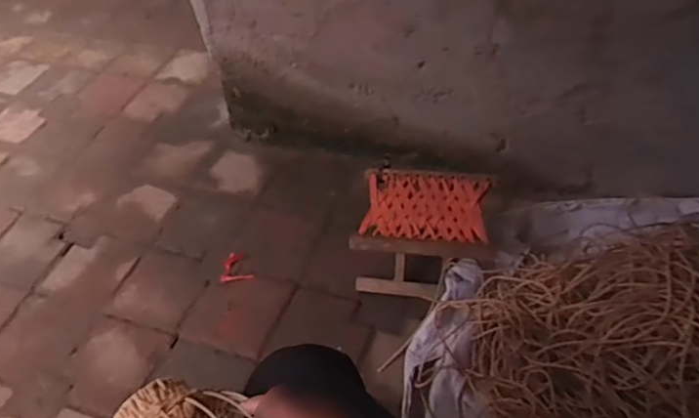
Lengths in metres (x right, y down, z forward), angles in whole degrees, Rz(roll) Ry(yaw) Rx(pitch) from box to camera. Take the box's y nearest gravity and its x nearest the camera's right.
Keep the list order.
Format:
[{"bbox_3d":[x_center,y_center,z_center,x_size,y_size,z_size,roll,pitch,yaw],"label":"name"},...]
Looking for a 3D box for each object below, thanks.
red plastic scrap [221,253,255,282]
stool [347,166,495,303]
[{"bbox_3d":[-0.274,0.143,1.357,0.070,0.013,0.094,-20,49,-13],"label":"red plastic scrap"},{"bbox_3d":[0.164,0.063,1.250,0.275,0.184,0.238,9,50,15],"label":"stool"}]

